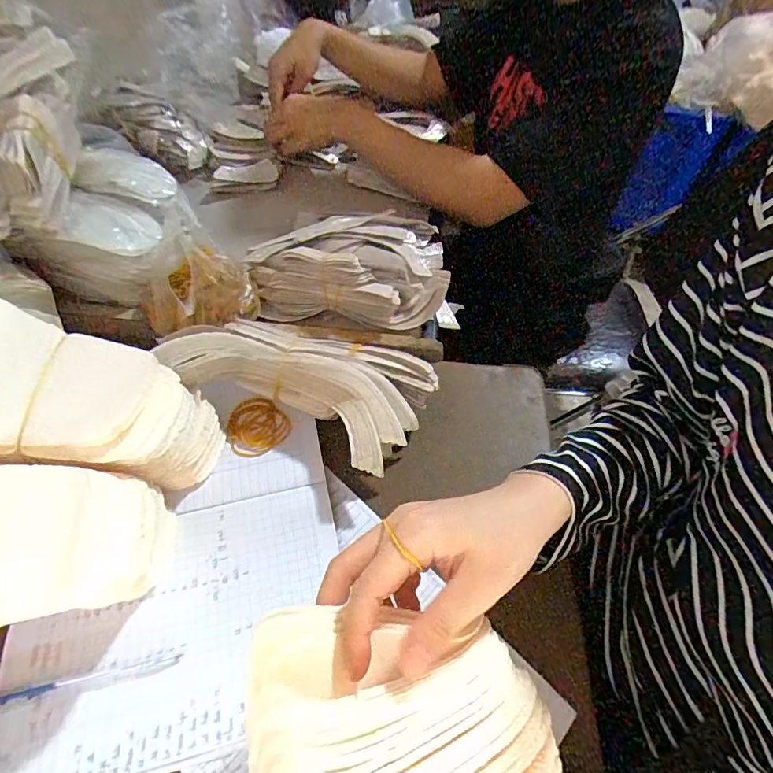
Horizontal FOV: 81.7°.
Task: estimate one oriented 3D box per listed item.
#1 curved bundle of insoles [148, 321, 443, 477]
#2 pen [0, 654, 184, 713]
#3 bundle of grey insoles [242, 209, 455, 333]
[{"bbox_3d":[-0.077,-0.004,0.429,0.228,0.092,0.126,18,55,13],"label":"curved bundle of insoles"},{"bbox_3d":[-0.218,0.209,0.314,0.137,0.007,0.012,-10,54,-8],"label":"pen"},{"bbox_3d":[-0.045,-0.159,0.550,0.238,0.055,0.181,1,53,0],"label":"bundle of grey insoles"}]

